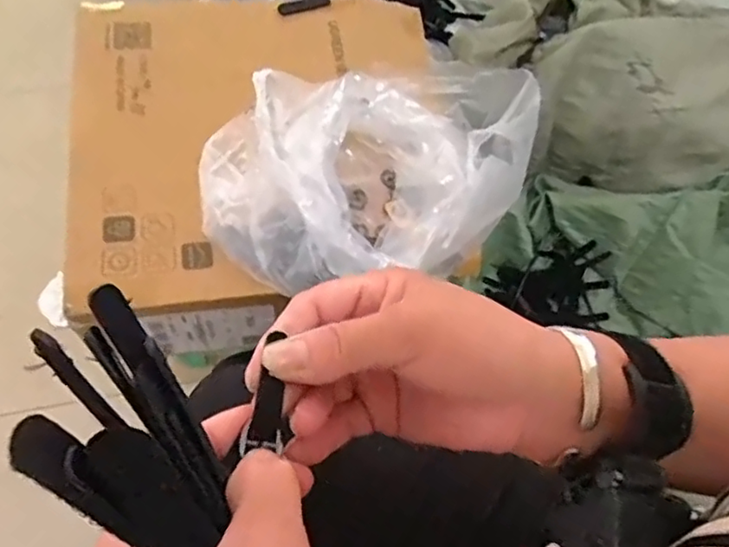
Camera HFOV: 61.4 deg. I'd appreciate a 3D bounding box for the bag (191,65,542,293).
[{"bbox_3d":[0.008,-0.093,0.560,0.308,0.109,0.207,-7,62,-8],"label":"bag"}]

